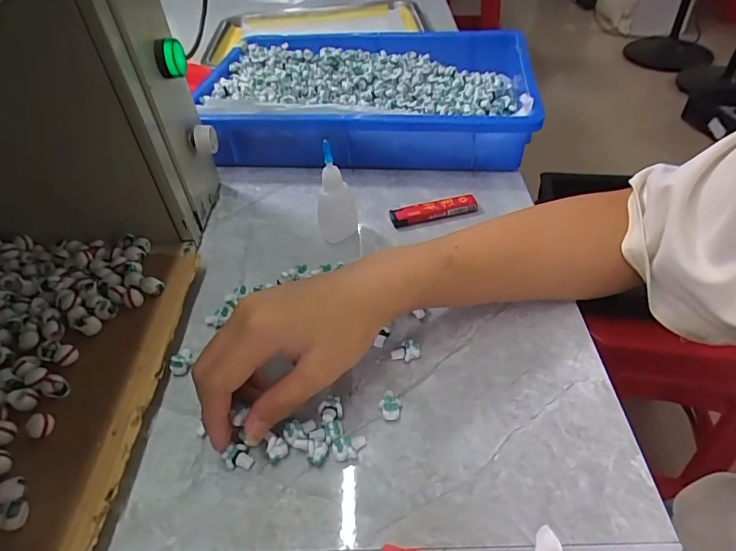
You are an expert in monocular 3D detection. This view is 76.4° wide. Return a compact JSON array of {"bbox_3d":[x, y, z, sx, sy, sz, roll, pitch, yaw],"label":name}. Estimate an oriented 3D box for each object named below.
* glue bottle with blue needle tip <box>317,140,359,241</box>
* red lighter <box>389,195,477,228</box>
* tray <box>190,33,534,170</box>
[{"bbox_3d":[-0.026,-0.069,0.389,0.031,0.086,0.016,-32,51,-25],"label":"glue bottle with blue needle tip"},{"bbox_3d":[0.060,-0.058,0.424,0.079,0.017,0.015,-9,45,-9],"label":"red lighter"},{"bbox_3d":[0.002,-0.213,0.544,0.342,0.068,0.251,4,45,4],"label":"tray"}]

